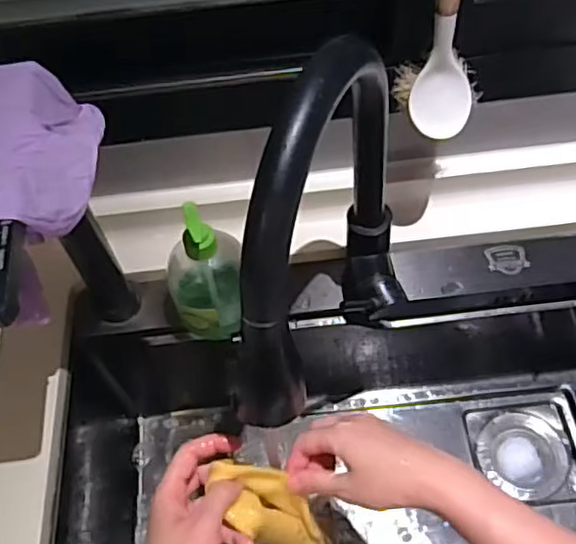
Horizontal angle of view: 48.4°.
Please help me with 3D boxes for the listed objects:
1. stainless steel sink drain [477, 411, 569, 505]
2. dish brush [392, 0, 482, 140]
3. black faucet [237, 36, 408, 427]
[{"bbox_3d":[0.304,0.236,0.834,0.112,0.029,0.102,-2,57,3],"label":"stainless steel sink drain"},{"bbox_3d":[0.126,-0.214,0.493,0.068,0.236,0.064,13,59,12],"label":"dish brush"},{"bbox_3d":[0.039,-0.013,0.473,0.062,0.306,0.252,18,60,15],"label":"black faucet"}]

